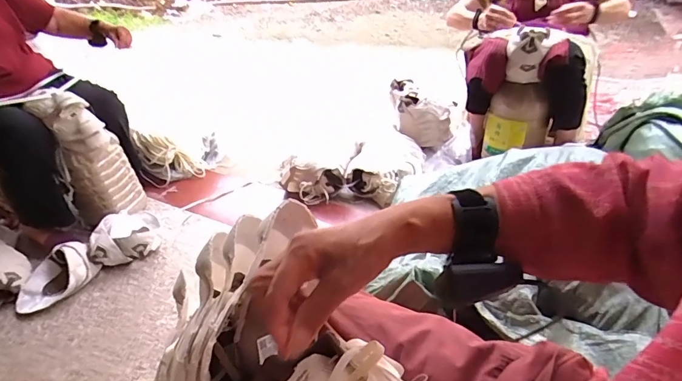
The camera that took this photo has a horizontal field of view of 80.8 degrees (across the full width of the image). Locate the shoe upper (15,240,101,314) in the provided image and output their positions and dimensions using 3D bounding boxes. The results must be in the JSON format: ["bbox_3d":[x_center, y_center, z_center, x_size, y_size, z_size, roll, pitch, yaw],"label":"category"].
[{"bbox_3d":[-0.817,0.249,1.142,0.141,0.101,0.217,22,46,35],"label":"shoe upper"}]

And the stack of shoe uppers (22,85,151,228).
[{"bbox_3d":[-0.791,-0.089,1.276,0.162,0.445,0.158,-6,38,5],"label":"stack of shoe uppers"}]

